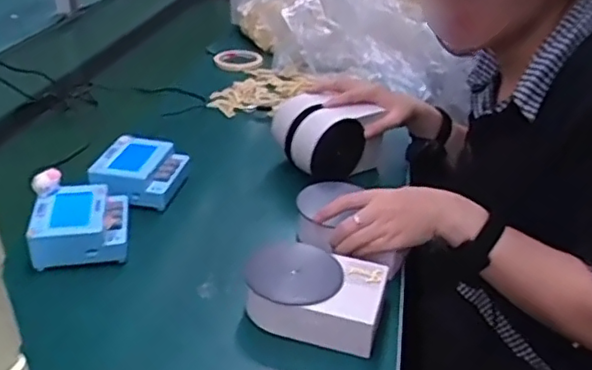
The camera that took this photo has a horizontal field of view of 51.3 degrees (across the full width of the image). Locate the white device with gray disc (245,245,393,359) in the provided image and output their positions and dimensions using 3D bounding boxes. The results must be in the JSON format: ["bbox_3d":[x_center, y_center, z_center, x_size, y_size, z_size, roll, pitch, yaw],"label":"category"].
[{"bbox_3d":[0.017,0.107,0.628,0.145,0.039,0.100,11,31,16],"label":"white device with gray disc"}]

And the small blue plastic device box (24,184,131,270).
[{"bbox_3d":[-0.240,0.048,0.706,0.093,0.054,0.103,-4,30,-10],"label":"small blue plastic device box"}]

